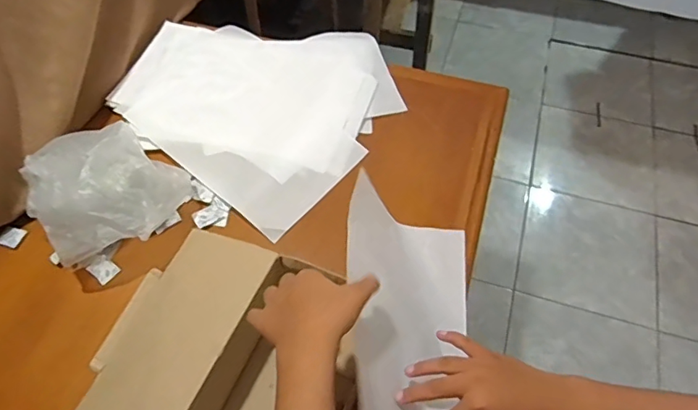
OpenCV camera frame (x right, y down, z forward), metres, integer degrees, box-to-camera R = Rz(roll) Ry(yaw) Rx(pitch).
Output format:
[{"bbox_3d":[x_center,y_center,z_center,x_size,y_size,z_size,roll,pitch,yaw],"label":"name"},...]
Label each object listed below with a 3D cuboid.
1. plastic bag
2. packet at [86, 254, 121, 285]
[{"bbox_3d":[-0.330,-0.022,0.682,0.192,0.125,0.195,-36,62,-20],"label":"plastic bag"},{"bbox_3d":[-0.342,0.089,0.688,0.031,0.010,0.031,32,63,21],"label":"packet"}]

